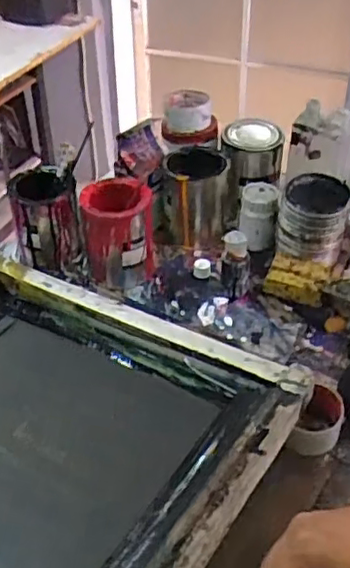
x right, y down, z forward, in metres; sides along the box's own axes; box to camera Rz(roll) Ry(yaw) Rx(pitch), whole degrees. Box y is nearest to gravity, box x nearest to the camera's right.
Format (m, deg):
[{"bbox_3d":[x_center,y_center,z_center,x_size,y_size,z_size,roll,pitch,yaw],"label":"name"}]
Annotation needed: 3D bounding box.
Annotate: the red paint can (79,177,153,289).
[{"bbox_3d":[-0.091,-0.082,0.997,0.110,0.141,0.106,-8,41,-9],"label":"red paint can"}]

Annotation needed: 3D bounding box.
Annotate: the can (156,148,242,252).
[{"bbox_3d":[0.039,-0.131,1.093,0.113,0.174,0.119,16,43,19],"label":"can"}]

